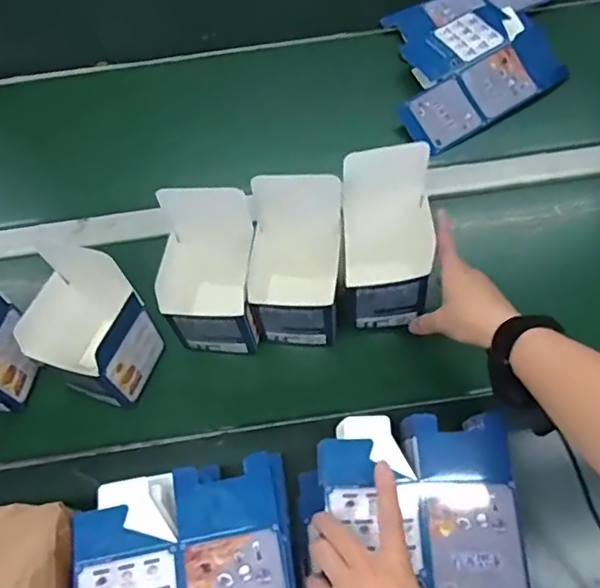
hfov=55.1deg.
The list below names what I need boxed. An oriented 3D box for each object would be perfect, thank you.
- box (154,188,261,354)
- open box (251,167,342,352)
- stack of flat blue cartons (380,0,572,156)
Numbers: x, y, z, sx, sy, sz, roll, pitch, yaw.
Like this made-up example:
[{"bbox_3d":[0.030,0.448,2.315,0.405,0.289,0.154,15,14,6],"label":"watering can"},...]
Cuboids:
[{"bbox_3d":[-0.092,-0.023,0.586,0.110,0.135,0.121,0,65,4],"label":"box"},{"bbox_3d":[-0.012,-0.023,0.582,0.099,0.185,0.104,3,65,5],"label":"open box"},{"bbox_3d":[0.242,-0.343,0.797,0.296,0.046,0.222,-26,66,-8],"label":"stack of flat blue cartons"}]

